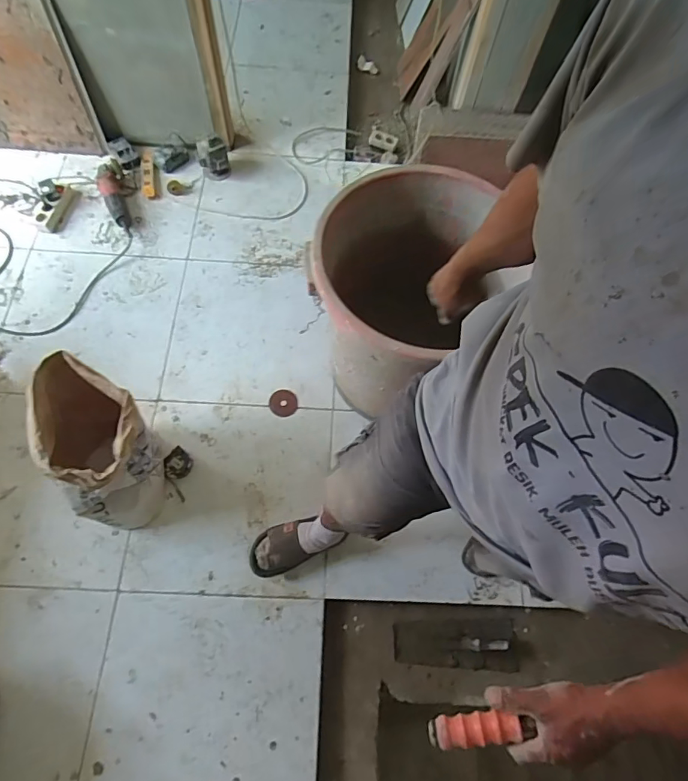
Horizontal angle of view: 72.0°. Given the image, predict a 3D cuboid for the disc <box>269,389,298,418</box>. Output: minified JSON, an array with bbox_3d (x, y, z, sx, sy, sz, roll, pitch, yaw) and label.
[{"bbox_3d":[-0.173,0.036,1.355,0.079,0.012,0.079,1,67,-2],"label":"disc"}]

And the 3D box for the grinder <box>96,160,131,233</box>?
[{"bbox_3d":[-0.762,-0.651,1.580,0.094,0.080,0.286,-23,70,-11],"label":"grinder"}]

